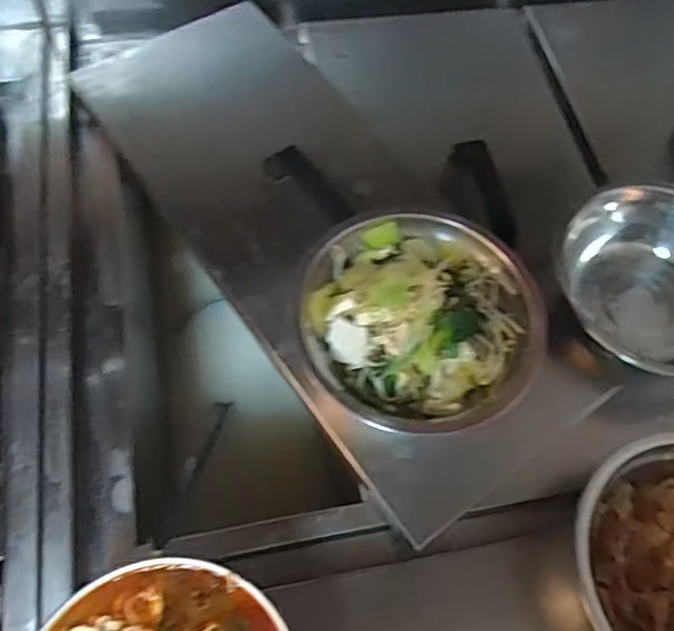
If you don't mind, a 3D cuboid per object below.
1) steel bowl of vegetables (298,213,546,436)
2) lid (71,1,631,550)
[{"bbox_3d":[0.066,0.006,0.524,0.182,0.064,0.167,4,61,1],"label":"steel bowl of vegetables"},{"bbox_3d":[-0.022,-0.107,0.592,0.238,0.060,0.584,-32,66,-17],"label":"lid"}]

